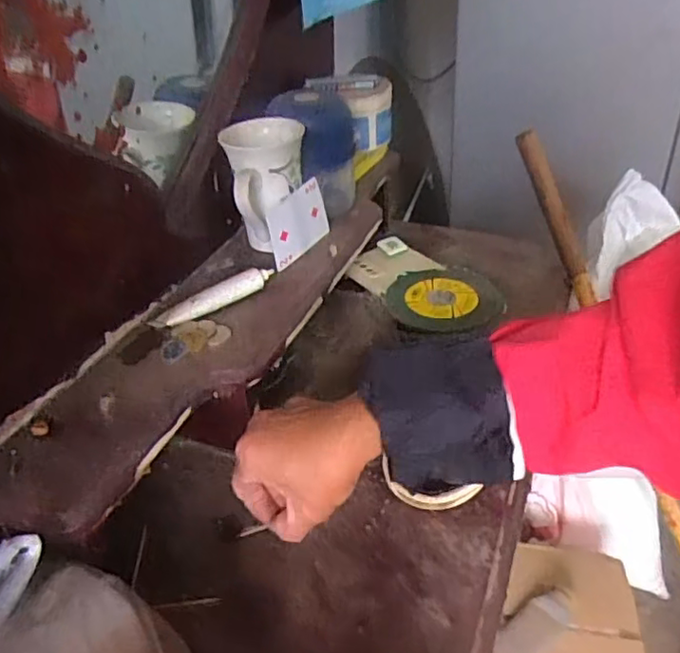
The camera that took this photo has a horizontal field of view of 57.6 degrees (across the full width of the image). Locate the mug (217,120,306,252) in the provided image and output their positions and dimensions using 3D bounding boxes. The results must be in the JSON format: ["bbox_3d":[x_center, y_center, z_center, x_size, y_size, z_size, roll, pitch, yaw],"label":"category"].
[{"bbox_3d":[-0.066,-0.128,0.571,0.073,0.099,0.092,-11,37,-8],"label":"mug"}]

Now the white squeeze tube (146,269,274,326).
[{"bbox_3d":[-0.101,-0.025,0.506,0.107,0.012,0.019,-27,42,-27],"label":"white squeeze tube"}]

